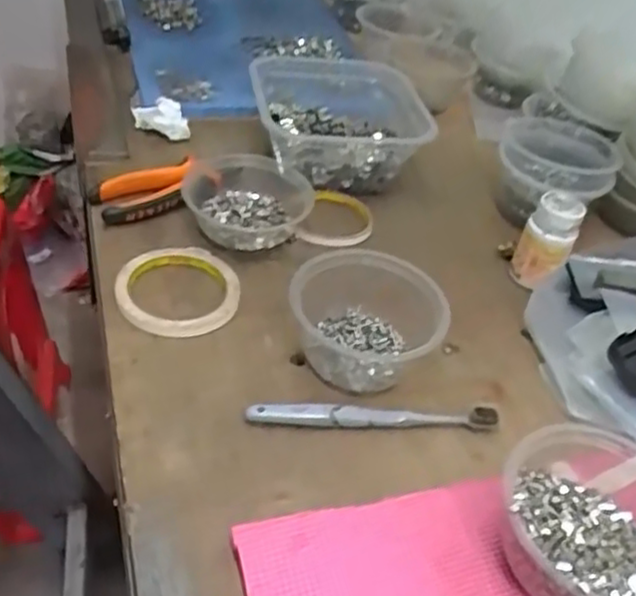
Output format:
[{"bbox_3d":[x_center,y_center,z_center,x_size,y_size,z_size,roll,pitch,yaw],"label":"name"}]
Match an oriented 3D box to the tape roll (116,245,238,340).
[{"bbox_3d":[-0.113,-0.008,0.572,0.096,0.017,0.098,-3,43,-16],"label":"tape roll"}]

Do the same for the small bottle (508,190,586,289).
[{"bbox_3d":[0.206,-0.055,0.629,0.044,0.066,0.044,23,43,14],"label":"small bottle"}]

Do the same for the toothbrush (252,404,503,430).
[{"bbox_3d":[0.040,0.083,0.500,0.179,0.013,0.015,4,42,-8],"label":"toothbrush"}]

